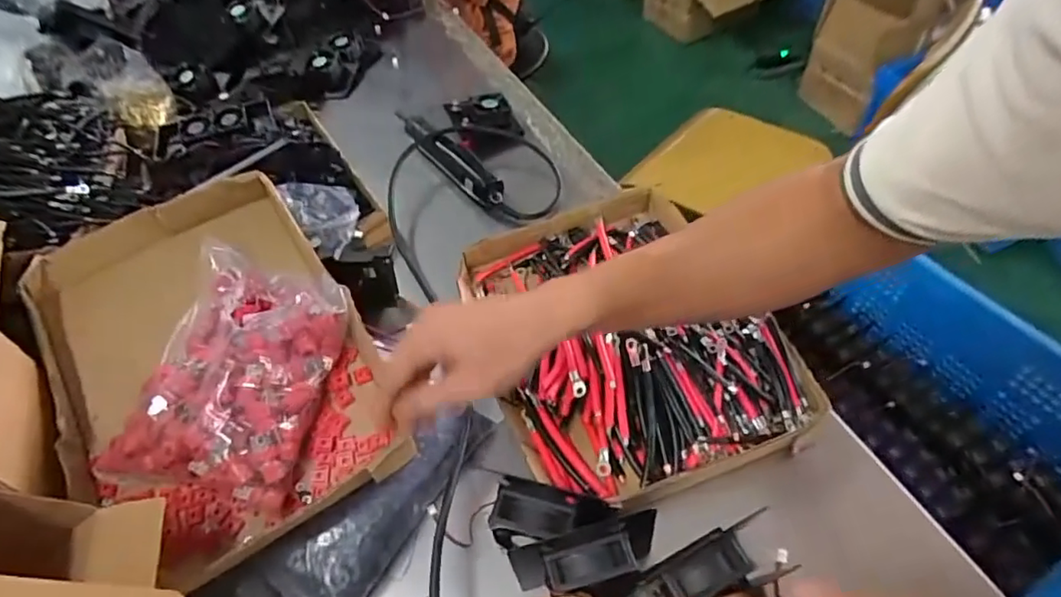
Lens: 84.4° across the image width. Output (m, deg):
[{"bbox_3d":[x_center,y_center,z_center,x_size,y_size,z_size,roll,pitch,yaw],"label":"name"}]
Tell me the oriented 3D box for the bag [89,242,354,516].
[{"bbox_3d":[-0.231,0.061,0.472,0.145,0.077,0.192,9,52,13],"label":"bag"}]

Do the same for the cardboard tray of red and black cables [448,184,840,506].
[{"bbox_3d":[0.078,0.025,0.541,0.248,0.050,0.317,-18,51,-9],"label":"cardboard tray of red and black cables"}]

